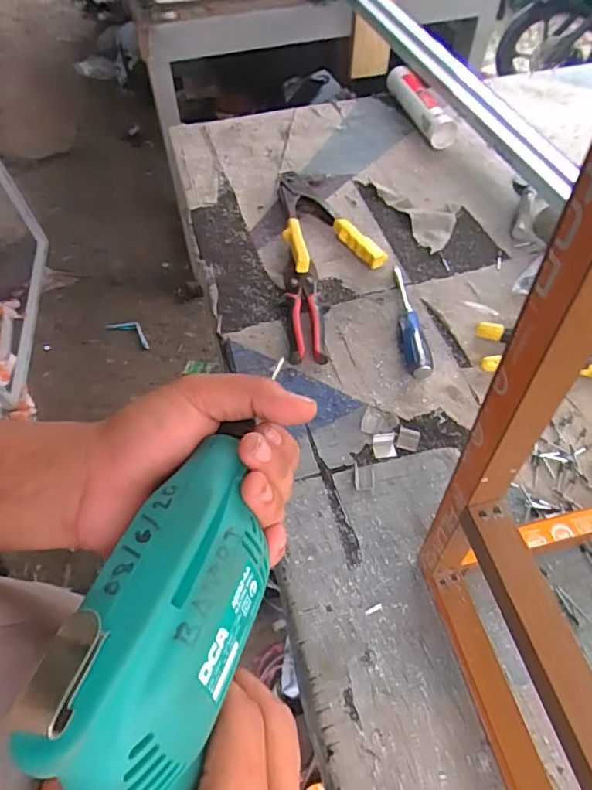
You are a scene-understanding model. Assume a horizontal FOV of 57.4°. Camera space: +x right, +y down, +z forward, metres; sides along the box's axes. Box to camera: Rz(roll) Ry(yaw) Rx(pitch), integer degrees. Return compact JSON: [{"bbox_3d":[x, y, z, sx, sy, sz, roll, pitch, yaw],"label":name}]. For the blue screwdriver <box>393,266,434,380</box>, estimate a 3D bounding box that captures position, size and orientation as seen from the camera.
[{"bbox_3d":[0.147,-0.103,0.694,0.029,0.027,0.200,0,53,1],"label":"blue screwdriver"}]

